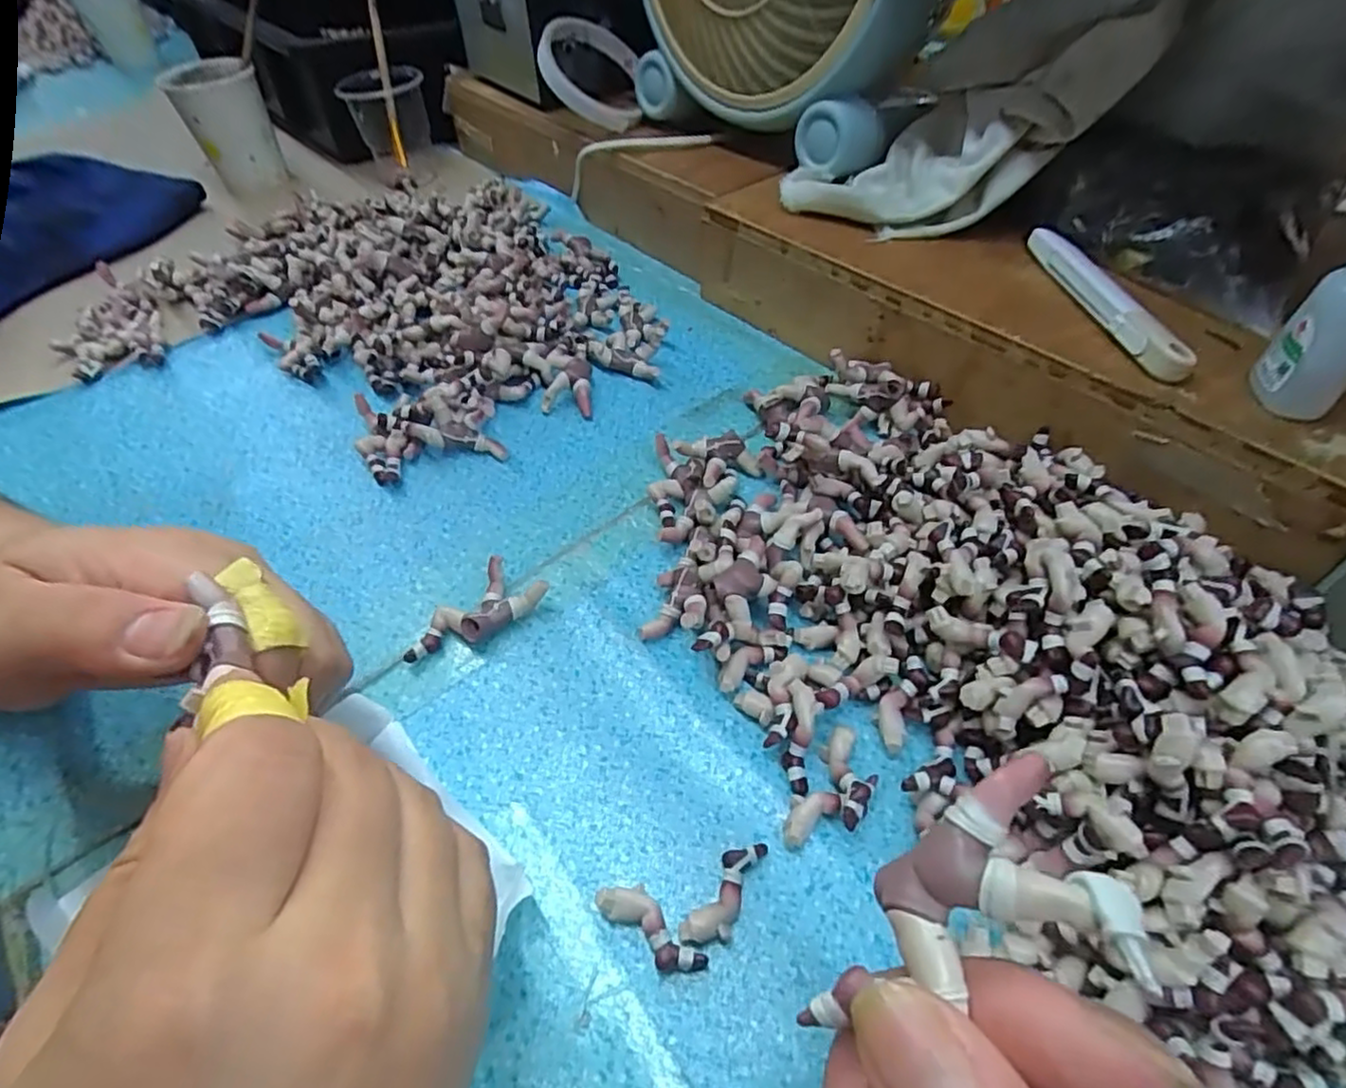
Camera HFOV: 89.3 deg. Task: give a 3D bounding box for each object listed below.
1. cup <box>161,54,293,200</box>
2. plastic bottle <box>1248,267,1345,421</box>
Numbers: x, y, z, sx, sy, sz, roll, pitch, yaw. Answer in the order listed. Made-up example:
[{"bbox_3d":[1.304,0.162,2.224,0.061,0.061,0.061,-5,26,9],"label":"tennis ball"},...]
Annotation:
[{"bbox_3d":[-0.396,-0.374,0.611,0.073,0.083,0.075,-9,50,-3],"label":"cup"},{"bbox_3d":[0.233,-0.080,0.235,0.020,0.074,0.026,-8,49,-4],"label":"plastic bottle"}]

